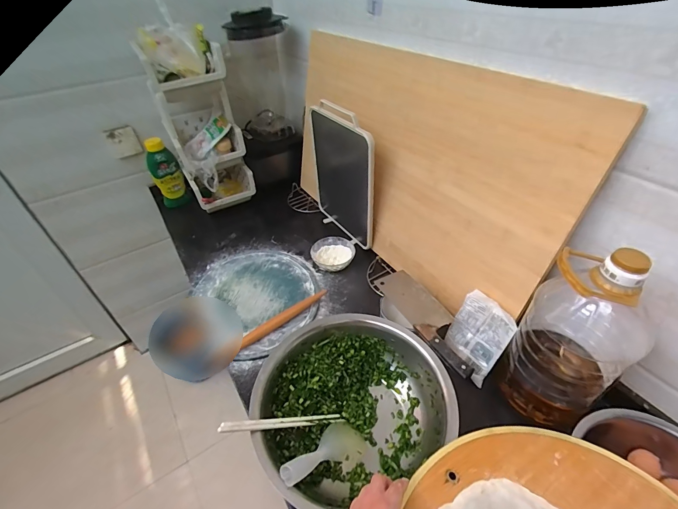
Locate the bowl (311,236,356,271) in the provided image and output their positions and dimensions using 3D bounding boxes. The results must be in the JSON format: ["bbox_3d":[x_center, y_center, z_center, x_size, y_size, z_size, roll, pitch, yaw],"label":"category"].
[{"bbox_3d":[-0.015,0.006,0.953,0.119,0.053,0.112,-2,42,2],"label":"bowl"}]

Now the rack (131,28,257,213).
[{"bbox_3d":[-0.478,-0.454,1.108,0.220,0.586,0.356,-29,41,-26],"label":"rack"}]

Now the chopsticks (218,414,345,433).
[{"bbox_3d":[-0.091,0.286,0.569,0.222,0.017,0.020,15,31,-34],"label":"chopsticks"}]

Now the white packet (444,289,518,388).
[{"bbox_3d":[0.281,0.166,0.685,0.019,0.157,0.114,8,24,-40],"label":"white packet"}]

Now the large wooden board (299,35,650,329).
[{"bbox_3d":[0.126,-0.228,0.847,0.034,0.488,0.888,-14,38,-32],"label":"large wooden board"}]

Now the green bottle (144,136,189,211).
[{"bbox_3d":[-0.619,-0.287,1.204,0.098,0.258,0.076,-22,45,-19],"label":"green bottle"}]

